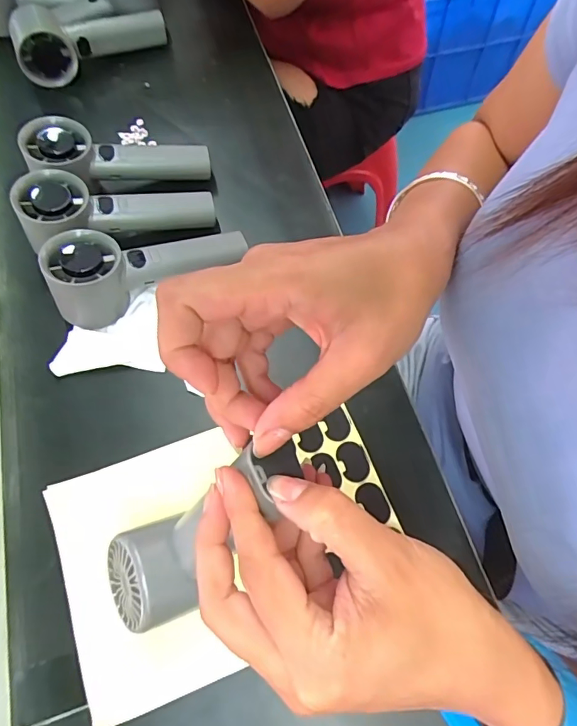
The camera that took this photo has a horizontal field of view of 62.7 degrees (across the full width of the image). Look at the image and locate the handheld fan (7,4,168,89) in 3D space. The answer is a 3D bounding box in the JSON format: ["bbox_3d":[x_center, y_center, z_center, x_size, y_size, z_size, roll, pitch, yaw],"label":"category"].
[{"bbox_3d":[-0.210,-0.345,0.501,0.155,0.052,0.054,-21,68,-9],"label":"handheld fan"}]

